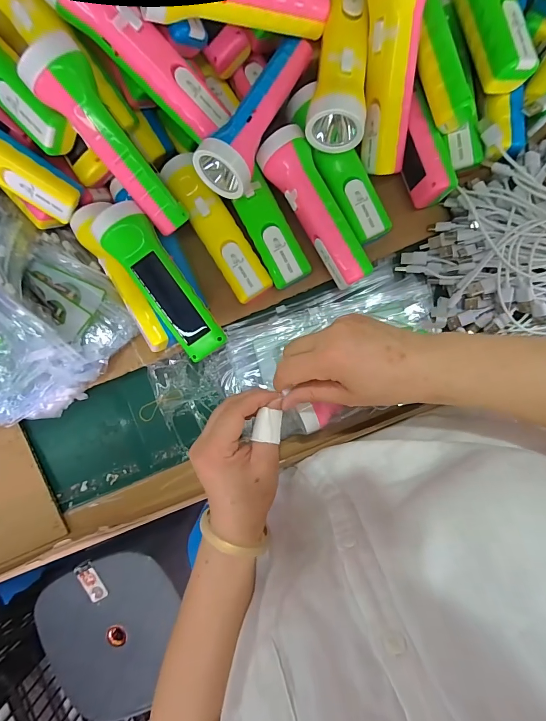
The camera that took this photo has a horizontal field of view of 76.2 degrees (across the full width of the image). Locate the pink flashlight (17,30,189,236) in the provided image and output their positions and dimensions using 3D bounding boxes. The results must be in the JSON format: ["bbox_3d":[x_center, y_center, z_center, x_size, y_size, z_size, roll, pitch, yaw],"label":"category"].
[{"bbox_3d":[-0.142,-0.193,0.316,0.050,0.043,0.164,-35,117,5],"label":"pink flashlight"}]

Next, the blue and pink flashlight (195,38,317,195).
[{"bbox_3d":[-0.015,-0.233,0.336,0.049,0.049,0.166,35,77,-27],"label":"blue and pink flashlight"}]

